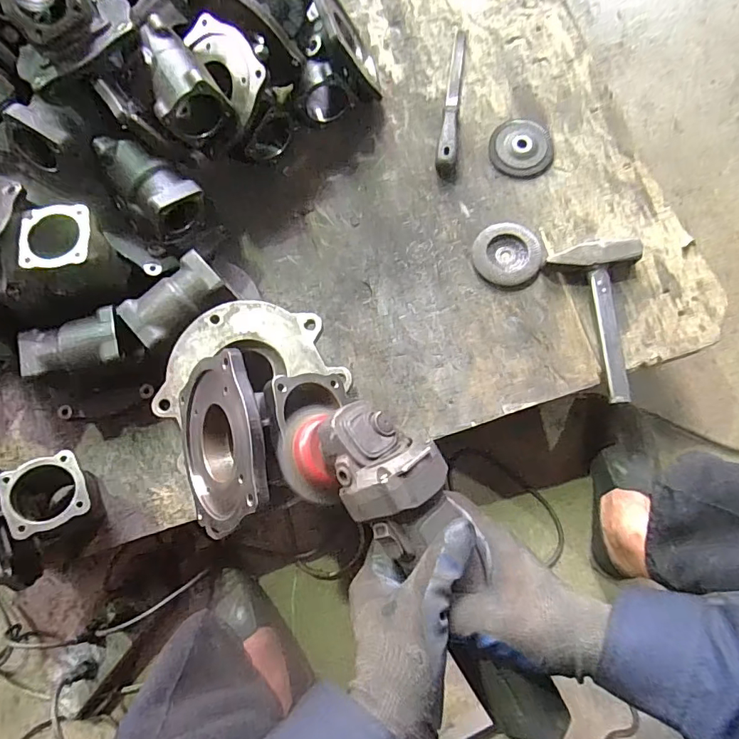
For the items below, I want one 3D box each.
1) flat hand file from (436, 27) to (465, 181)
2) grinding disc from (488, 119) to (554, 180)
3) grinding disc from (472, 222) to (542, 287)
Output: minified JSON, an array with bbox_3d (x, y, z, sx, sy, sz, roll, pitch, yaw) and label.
[{"bbox_3d":[0.126,-0.420,0.724,0.030,0.029,0.258,5,79,3],"label":"flat hand file"},{"bbox_3d":[0.228,-0.330,0.707,0.095,0.014,0.089,0,78,2],"label":"grinding disc"},{"bbox_3d":[0.195,-0.165,0.673,0.091,0.013,0.092,0,78,2],"label":"grinding disc"}]

